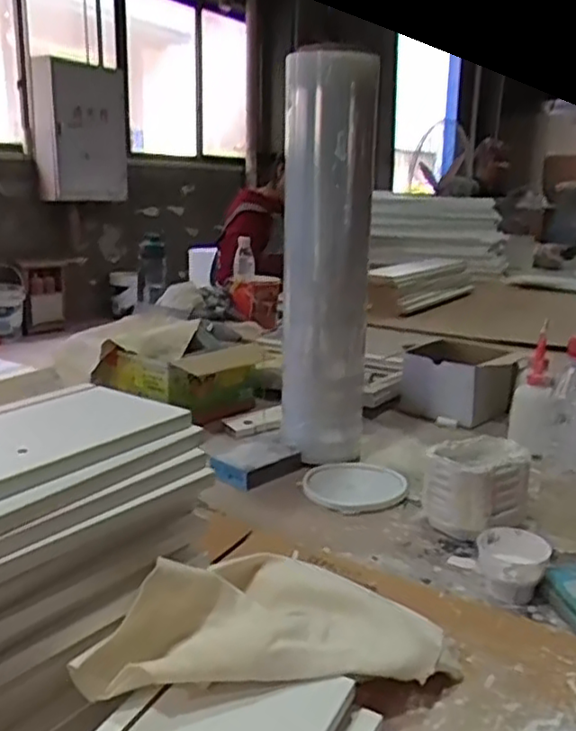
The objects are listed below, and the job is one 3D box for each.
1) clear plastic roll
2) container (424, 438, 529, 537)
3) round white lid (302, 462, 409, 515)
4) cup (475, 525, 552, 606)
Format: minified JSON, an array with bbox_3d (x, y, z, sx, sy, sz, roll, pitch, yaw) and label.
[{"bbox_3d":[0.049,-0.112,0.890,0.112,0.513,0.118,1,14,2],"label":"clear plastic roll"},{"bbox_3d":[0.211,0.136,0.779,0.117,0.089,0.082,-9,17,-34],"label":"container"},{"bbox_3d":[0.084,0.149,0.874,0.127,0.016,0.122,1,14,0],"label":"round white lid"},{"bbox_3d":[0.206,0.185,0.650,0.063,0.046,0.071,6,15,19],"label":"cup"}]

